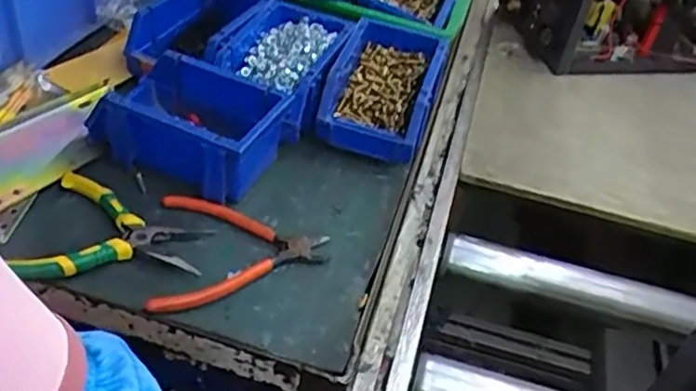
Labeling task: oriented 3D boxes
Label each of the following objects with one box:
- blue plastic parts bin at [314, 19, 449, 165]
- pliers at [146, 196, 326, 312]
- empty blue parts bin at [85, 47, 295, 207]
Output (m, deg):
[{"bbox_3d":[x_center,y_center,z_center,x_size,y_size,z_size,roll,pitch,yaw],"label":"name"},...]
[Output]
[{"bbox_3d":[0.040,-0.115,0.701,0.103,0.060,0.163,17,42,8],"label":"blue plastic parts bin"},{"bbox_3d":[-0.086,0.046,0.547,0.137,0.021,0.119,-1,42,-10],"label":"pliers"},{"bbox_3d":[-0.144,-0.069,0.609,0.159,0.063,0.110,19,42,11],"label":"empty blue parts bin"}]

